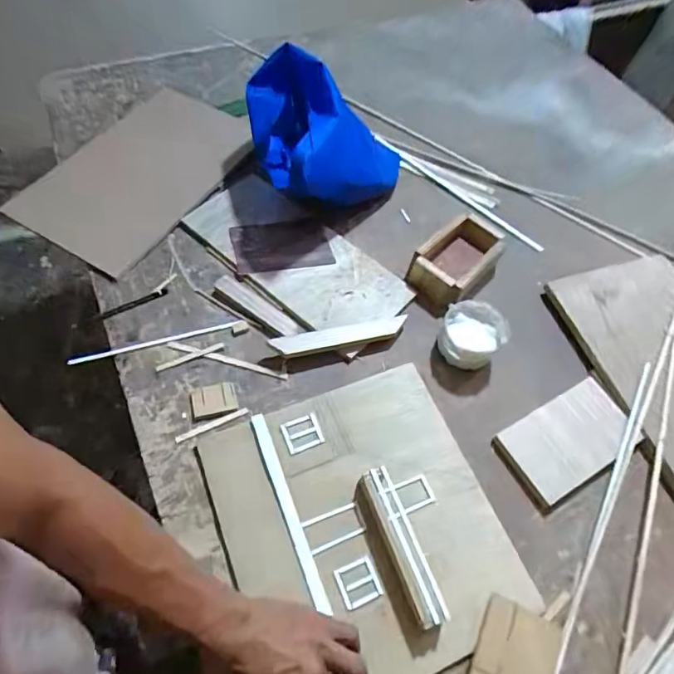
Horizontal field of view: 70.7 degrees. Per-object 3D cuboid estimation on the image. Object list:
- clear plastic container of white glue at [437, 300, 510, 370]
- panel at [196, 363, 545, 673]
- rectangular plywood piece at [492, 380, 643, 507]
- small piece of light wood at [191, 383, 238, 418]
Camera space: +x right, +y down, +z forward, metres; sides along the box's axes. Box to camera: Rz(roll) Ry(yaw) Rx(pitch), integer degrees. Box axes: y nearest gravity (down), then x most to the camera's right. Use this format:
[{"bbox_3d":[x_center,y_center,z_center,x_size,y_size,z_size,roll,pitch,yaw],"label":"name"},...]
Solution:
[{"bbox_3d":[0.196,-0.002,0.680,0.091,0.047,0.096,1,61,-2],"label":"clear plastic container of white glue"},{"bbox_3d":[0.026,0.215,0.554,0.303,0.036,0.328,-19,63,-13],"label":"panel"},{"bbox_3d":[0.311,0.138,0.639,0.176,0.022,0.102,-26,65,-16],"label":"rectangular plywood piece"},{"bbox_3d":[-0.163,0.084,0.630,0.056,0.005,0.039,-15,62,-10],"label":"small piece of light wood"}]

